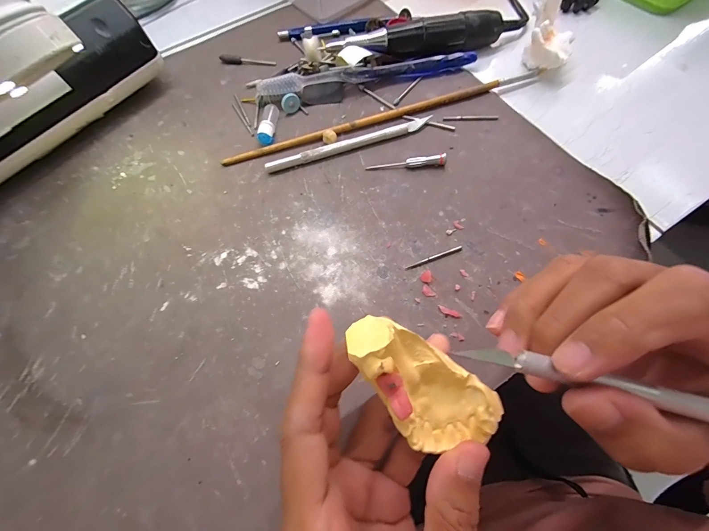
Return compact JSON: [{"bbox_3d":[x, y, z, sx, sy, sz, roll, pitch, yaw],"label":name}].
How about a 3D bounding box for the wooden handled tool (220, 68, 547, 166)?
[{"bbox_3d":[0.029,-0.122,0.263,0.273,0.008,0.015,-20,67,-6],"label":"wooden handled tool"}]

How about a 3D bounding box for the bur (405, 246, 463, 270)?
[{"bbox_3d":[0.053,-0.006,0.215,0.041,0.004,0.004,-20,67,-6],"label":"bur"}]

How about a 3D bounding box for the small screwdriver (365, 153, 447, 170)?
[{"bbox_3d":[0.039,-0.078,0.243,0.059,0.009,0.006,-1,67,2],"label":"small screwdriver"}]

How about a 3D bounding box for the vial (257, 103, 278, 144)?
[{"bbox_3d":[-0.070,-0.116,0.262,0.012,0.011,0.036,0,67,3],"label":"vial"}]

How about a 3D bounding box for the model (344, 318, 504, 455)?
[{"bbox_3d":[0.025,0.047,0.123,0.066,0.018,0.034,41,72,-15],"label":"model"}]

